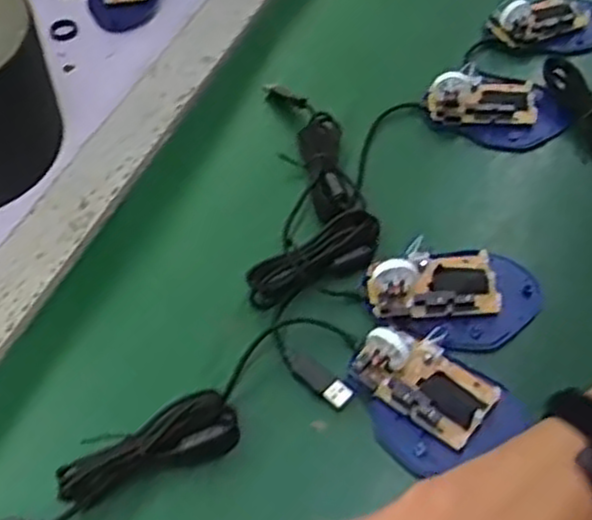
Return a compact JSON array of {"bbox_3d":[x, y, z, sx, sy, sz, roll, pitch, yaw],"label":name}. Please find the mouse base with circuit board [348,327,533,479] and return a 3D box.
[{"bbox_3d":[0.071,0.071,0.430,0.070,0.030,0.087,-37,55,-24],"label":"mouse base with circuit board"}]

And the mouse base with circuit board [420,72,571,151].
[{"bbox_3d":[0.148,-0.119,0.577,0.100,0.032,0.069,19,54,21],"label":"mouse base with circuit board"}]

